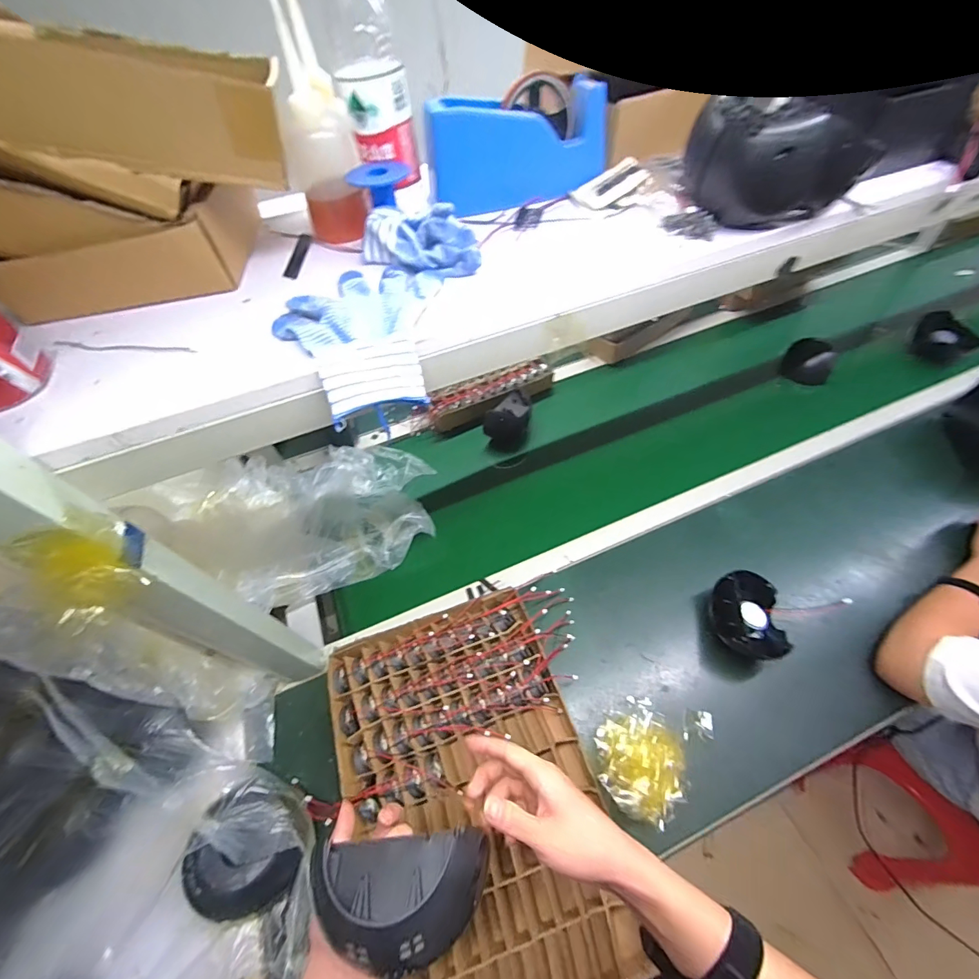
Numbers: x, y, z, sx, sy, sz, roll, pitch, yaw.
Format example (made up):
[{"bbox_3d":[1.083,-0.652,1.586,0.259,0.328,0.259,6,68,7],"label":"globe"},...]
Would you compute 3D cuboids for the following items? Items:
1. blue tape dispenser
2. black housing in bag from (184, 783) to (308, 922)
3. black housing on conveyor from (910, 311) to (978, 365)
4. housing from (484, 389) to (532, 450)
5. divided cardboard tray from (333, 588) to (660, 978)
[{"bbox_3d":[0.034,-0.372,0.460,0.190,0.093,0.055,-17,55,-7],"label":"blue tape dispenser"},{"bbox_3d":[-0.284,0.425,0.503,0.102,0.067,0.118,-23,56,-11],"label":"black housing in bag"},{"bbox_3d":[1.027,-0.337,0.962,0.070,0.078,0.123,-27,57,-14],"label":"black housing on conveyor"},{"bbox_3d":[0.045,-0.144,0.921,0.068,0.092,0.110,24,60,20],"label":"housing"},{"bbox_3d":[-0.013,0.386,0.571,0.357,0.055,0.452,-19,56,-9],"label":"divided cardboard tray"}]

